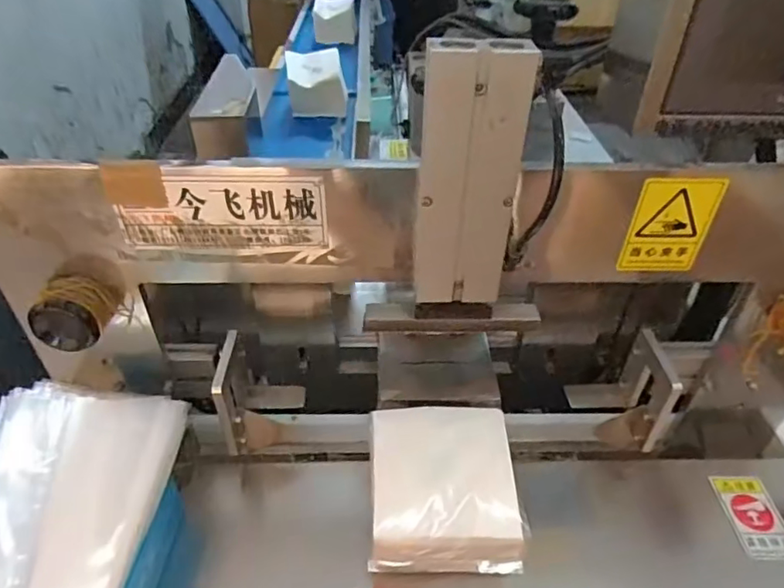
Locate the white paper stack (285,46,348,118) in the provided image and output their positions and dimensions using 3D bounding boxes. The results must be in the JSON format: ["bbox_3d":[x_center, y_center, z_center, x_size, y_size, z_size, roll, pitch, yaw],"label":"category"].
[{"bbox_3d":[-0.163,-0.452,1.186,0.120,0.119,0.107,-6,40,-7],"label":"white paper stack"}]

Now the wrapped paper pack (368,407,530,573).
[{"bbox_3d":[0.042,0.157,0.447,0.115,0.046,0.118,-2,40,-2],"label":"wrapped paper pack"}]

